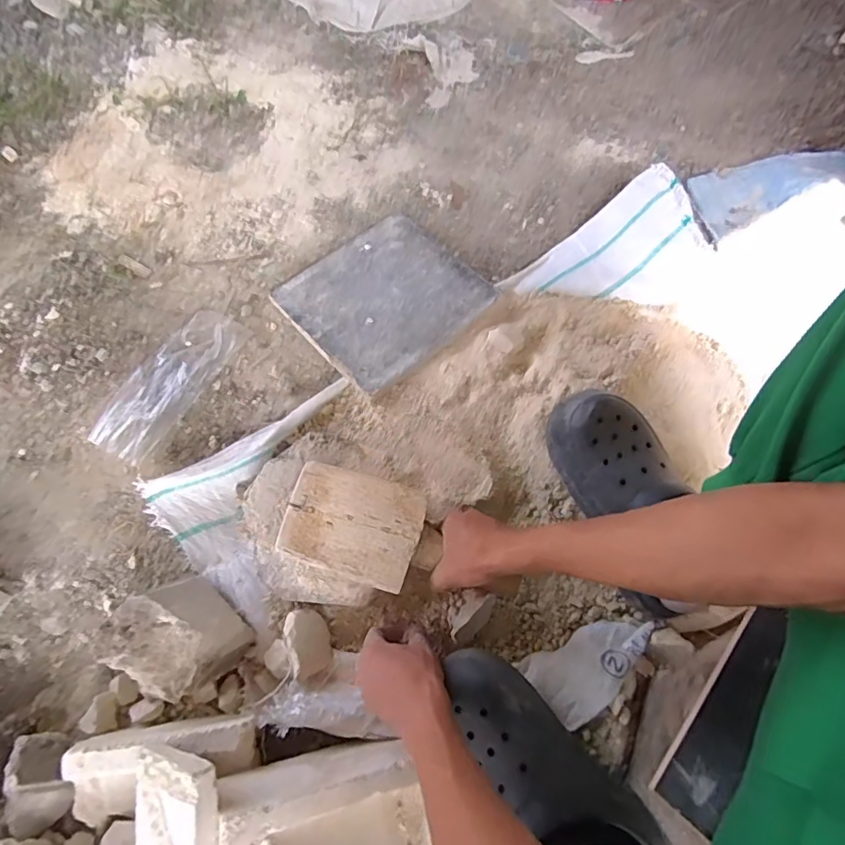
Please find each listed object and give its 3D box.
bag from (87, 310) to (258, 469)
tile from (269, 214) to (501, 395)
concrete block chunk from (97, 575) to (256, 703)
[{"bbox_3d":[-0.345,-0.059,0.725,0.086,0.021,0.238,27,72,7],"label":"bag"},{"bbox_3d":[-0.053,-0.184,0.765,0.248,0.014,0.246,-41,67,-15],"label":"tile"},{"bbox_3d":[-0.260,0.231,0.564,0.113,0.077,0.101,39,73,14],"label":"concrete block chunk"}]

